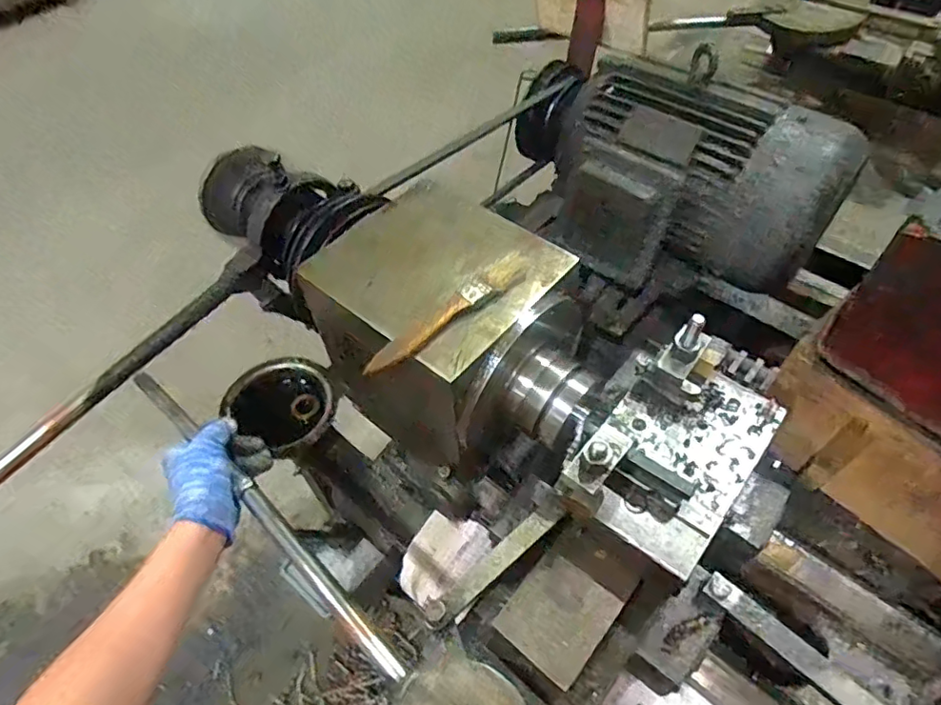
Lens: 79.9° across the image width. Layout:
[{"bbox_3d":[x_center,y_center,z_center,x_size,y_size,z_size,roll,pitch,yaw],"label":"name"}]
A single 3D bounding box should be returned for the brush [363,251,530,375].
[{"bbox_3d":[-0.016,-0.032,0.412,0.151,0.014,0.024,-35,59,-23],"label":"brush"}]

